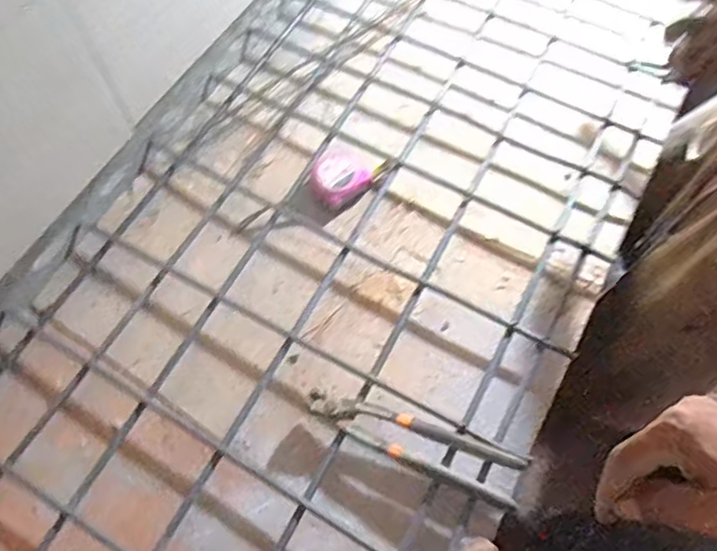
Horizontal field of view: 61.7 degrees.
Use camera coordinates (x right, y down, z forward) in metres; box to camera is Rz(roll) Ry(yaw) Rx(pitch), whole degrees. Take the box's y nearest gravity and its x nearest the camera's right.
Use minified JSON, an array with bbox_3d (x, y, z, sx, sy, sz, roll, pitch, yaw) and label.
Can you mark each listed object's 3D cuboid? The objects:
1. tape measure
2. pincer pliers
[{"bbox_3d":[-0.014,-0.133,0.761,0.091,0.027,0.064,-38,68,-16],"label":"tape measure"},{"bbox_3d":[0.052,0.167,0.598,0.218,0.013,0.054,17,66,12],"label":"pincer pliers"}]

